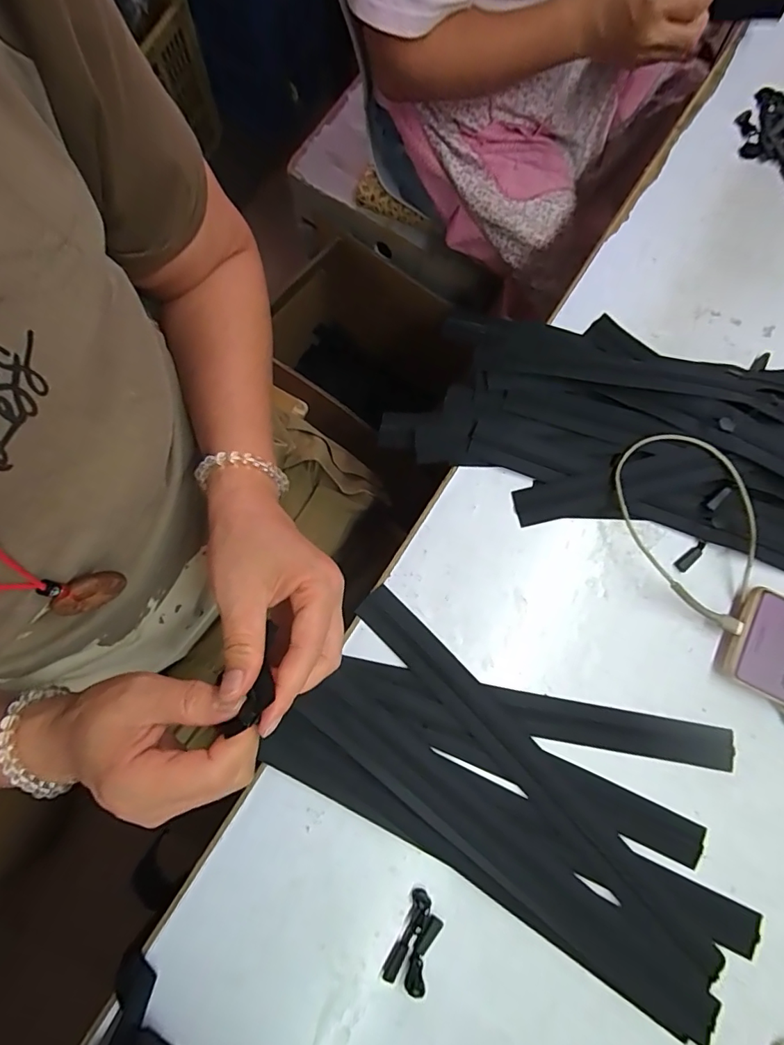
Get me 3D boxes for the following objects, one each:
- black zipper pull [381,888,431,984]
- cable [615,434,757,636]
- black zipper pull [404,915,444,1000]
[{"bbox_3d":[0.011,0.286,0.334,0.015,0.004,0.059,24,79,3],"label":"black zipper pull"},{"bbox_3d":[0.239,0.002,0.386,0.100,0.034,0.148,-43,83,-9],"label":"cable"},{"bbox_3d":[0.021,0.297,0.330,0.014,0.007,0.047,20,79,2],"label":"black zipper pull"}]

